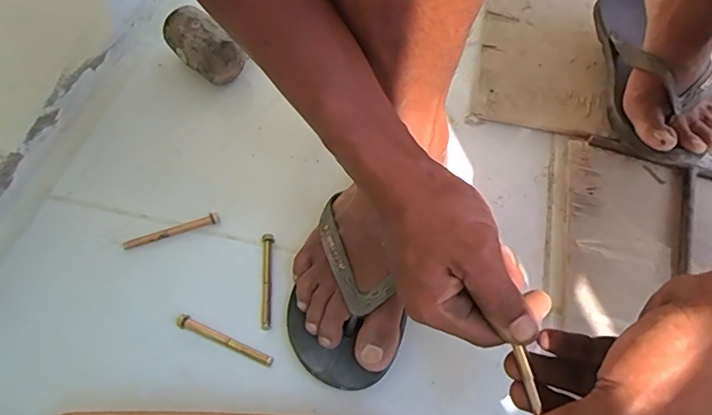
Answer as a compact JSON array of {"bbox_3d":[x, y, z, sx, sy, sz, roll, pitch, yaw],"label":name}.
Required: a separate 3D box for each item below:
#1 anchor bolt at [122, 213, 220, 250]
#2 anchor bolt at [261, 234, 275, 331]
[{"bbox_3d":[-0.177,0.022,0.468,0.090,0.011,0.012,-17,59,-9],"label":"anchor bolt"},{"bbox_3d":[-0.079,0.066,0.442,0.011,0.012,0.090,-6,58,-3],"label":"anchor bolt"}]

